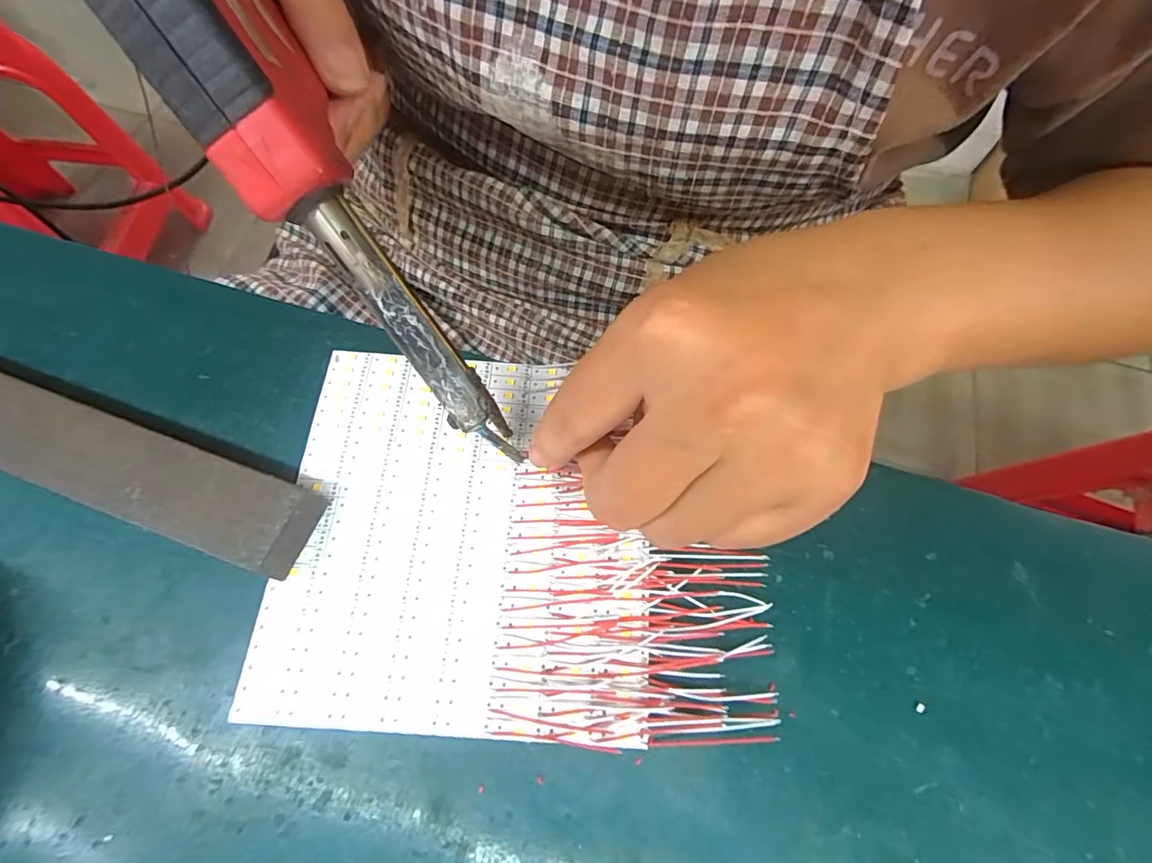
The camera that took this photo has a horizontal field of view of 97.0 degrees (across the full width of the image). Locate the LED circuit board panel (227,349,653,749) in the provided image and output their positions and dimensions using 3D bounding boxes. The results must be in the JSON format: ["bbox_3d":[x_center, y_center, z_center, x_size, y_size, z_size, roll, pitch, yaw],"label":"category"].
[{"bbox_3d":[-0.042,0.036,0.196,0.137,0.005,0.140,4,69,0],"label":"LED circuit board panel"}]

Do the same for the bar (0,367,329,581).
[{"bbox_3d":[-0.186,0.006,0.192,0.189,0.024,0.032,20,68,5],"label":"bar"}]

